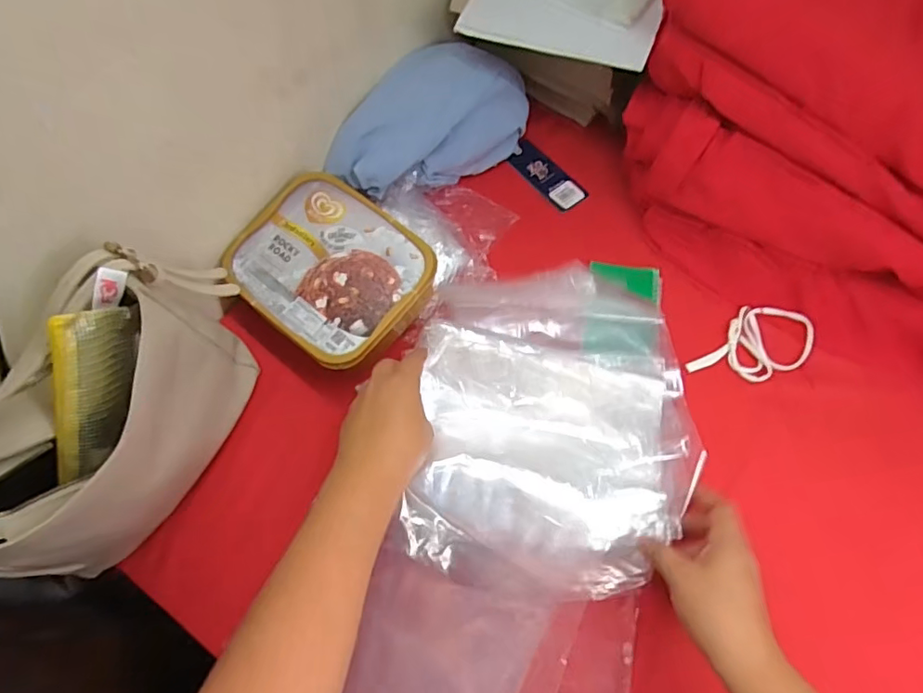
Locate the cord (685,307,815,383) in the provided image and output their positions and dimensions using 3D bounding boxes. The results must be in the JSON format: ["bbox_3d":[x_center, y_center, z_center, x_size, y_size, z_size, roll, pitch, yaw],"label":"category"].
[{"bbox_3d":[0.321,0.006,0.606,0.128,0.023,0.083,-40,69,-19],"label":"cord"}]

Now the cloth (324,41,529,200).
[{"bbox_3d":[-0.029,-0.268,0.678,0.270,0.123,0.089,-28,66,-14],"label":"cloth"}]

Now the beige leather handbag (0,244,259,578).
[{"bbox_3d":[-0.292,0.077,0.471,0.136,0.211,0.288,26,65,13],"label":"beige leather handbag"}]

